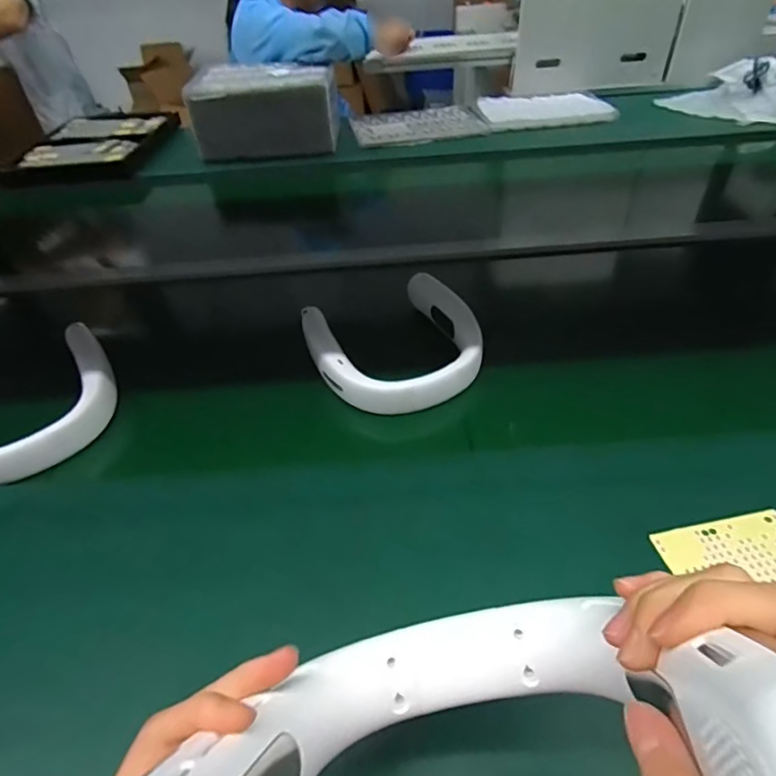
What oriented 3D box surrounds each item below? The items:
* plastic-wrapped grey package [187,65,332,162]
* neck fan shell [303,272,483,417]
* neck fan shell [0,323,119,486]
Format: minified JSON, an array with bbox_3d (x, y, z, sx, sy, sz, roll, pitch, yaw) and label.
[{"bbox_3d":[-0.298,-0.685,1.246,0.333,0.144,0.229,-7,44,-2],"label":"plastic-wrapped grey package"},{"bbox_3d":[0.009,-0.055,0.605,0.193,0.067,0.173,-24,47,-19],"label":"neck fan shell"},{"bbox_3d":[-0.399,0.020,0.565,0.200,0.054,0.173,-27,48,-22],"label":"neck fan shell"}]

